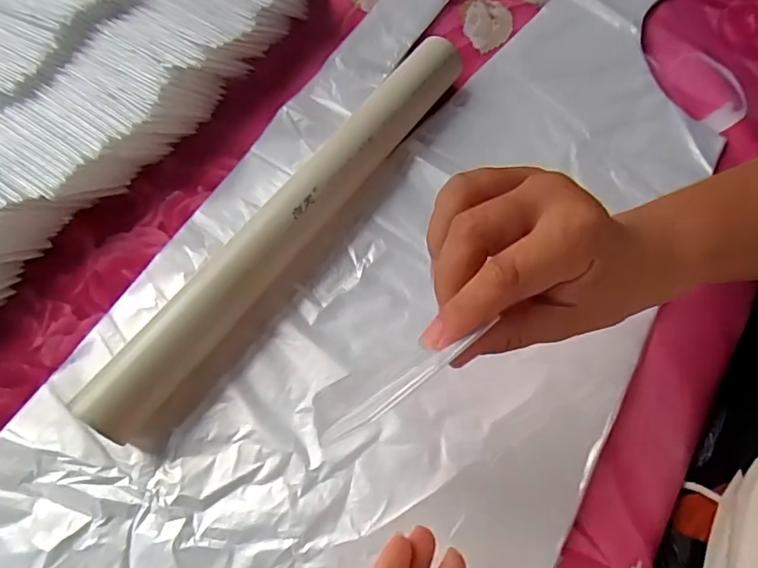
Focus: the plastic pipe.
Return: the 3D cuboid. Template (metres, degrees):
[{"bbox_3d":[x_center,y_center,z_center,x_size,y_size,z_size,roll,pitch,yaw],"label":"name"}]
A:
[{"bbox_3d":[-0.055,-0.048,0.355,0.035,0.036,0.349,34,69,13],"label":"plastic pipe"}]

